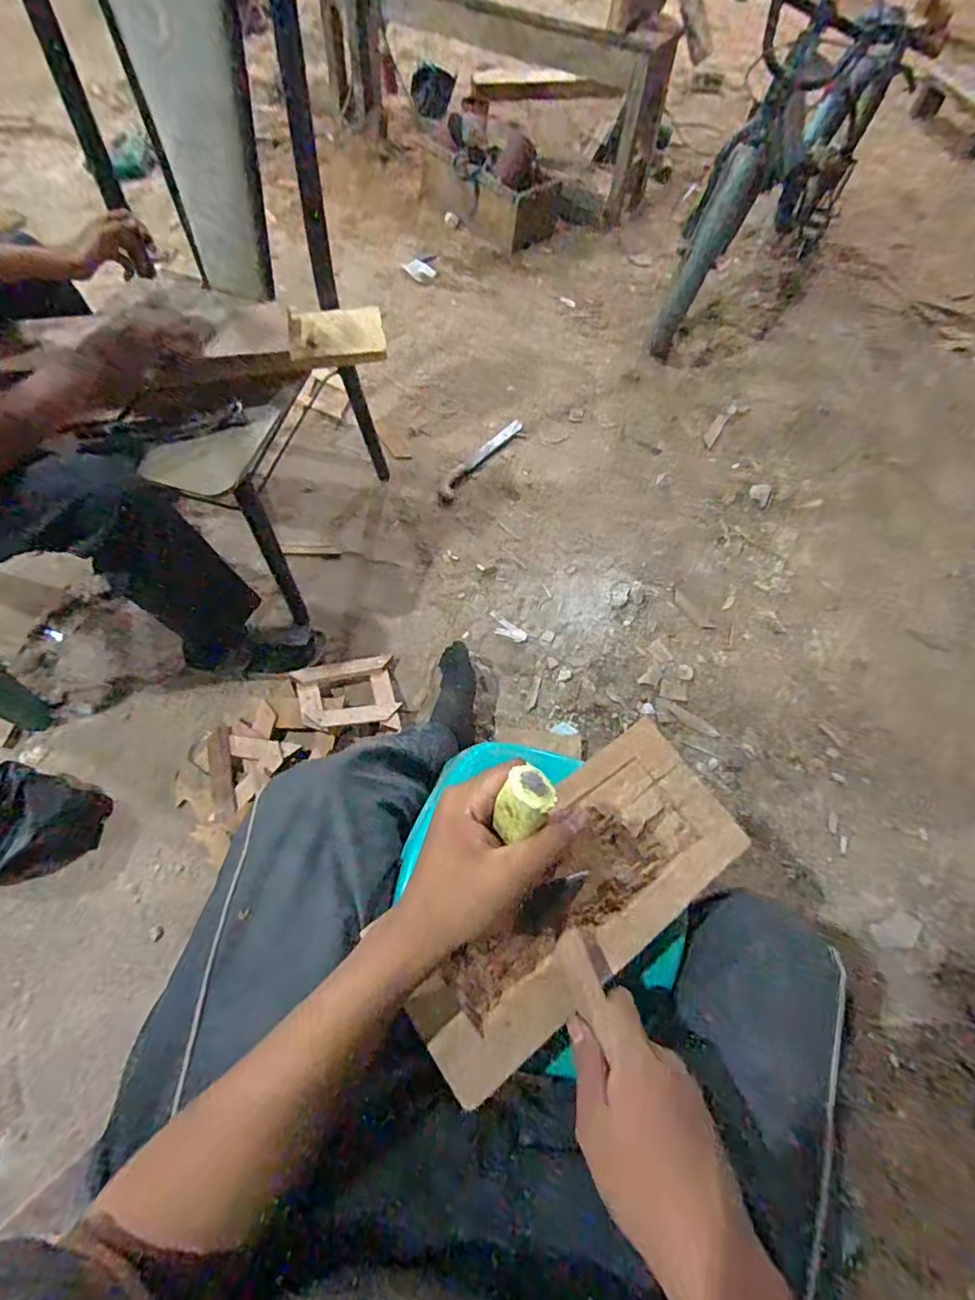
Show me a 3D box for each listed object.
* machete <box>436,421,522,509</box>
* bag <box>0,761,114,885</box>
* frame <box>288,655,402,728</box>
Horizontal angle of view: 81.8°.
[{"bbox_3d":[-0.017,-0.476,1.409,0.044,0.012,0.347,32,66,12],"label":"machete"},{"bbox_3d":[-0.766,0.287,0.913,0.214,0.106,0.180,8,63,1],"label":"bag"},{"bbox_3d":[-0.262,0.078,1.045,0.177,0.013,0.153,-8,45,-15],"label":"frame"}]

